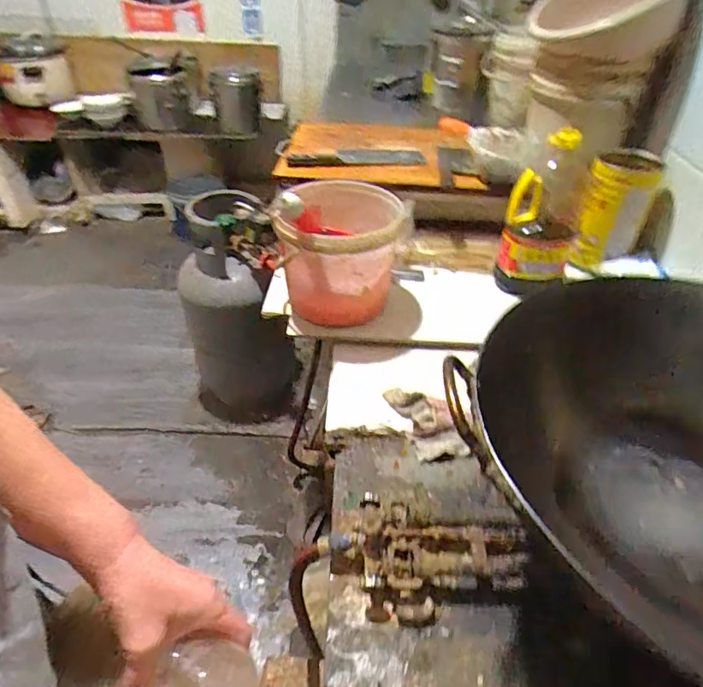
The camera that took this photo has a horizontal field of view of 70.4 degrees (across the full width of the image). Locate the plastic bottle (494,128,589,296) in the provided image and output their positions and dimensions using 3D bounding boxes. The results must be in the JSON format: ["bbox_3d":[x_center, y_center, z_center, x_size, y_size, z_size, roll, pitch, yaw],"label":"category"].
[{"bbox_3d":[0.388,-0.265,0.994,0.140,0.297,0.139,12,41,11],"label":"plastic bottle"}]

